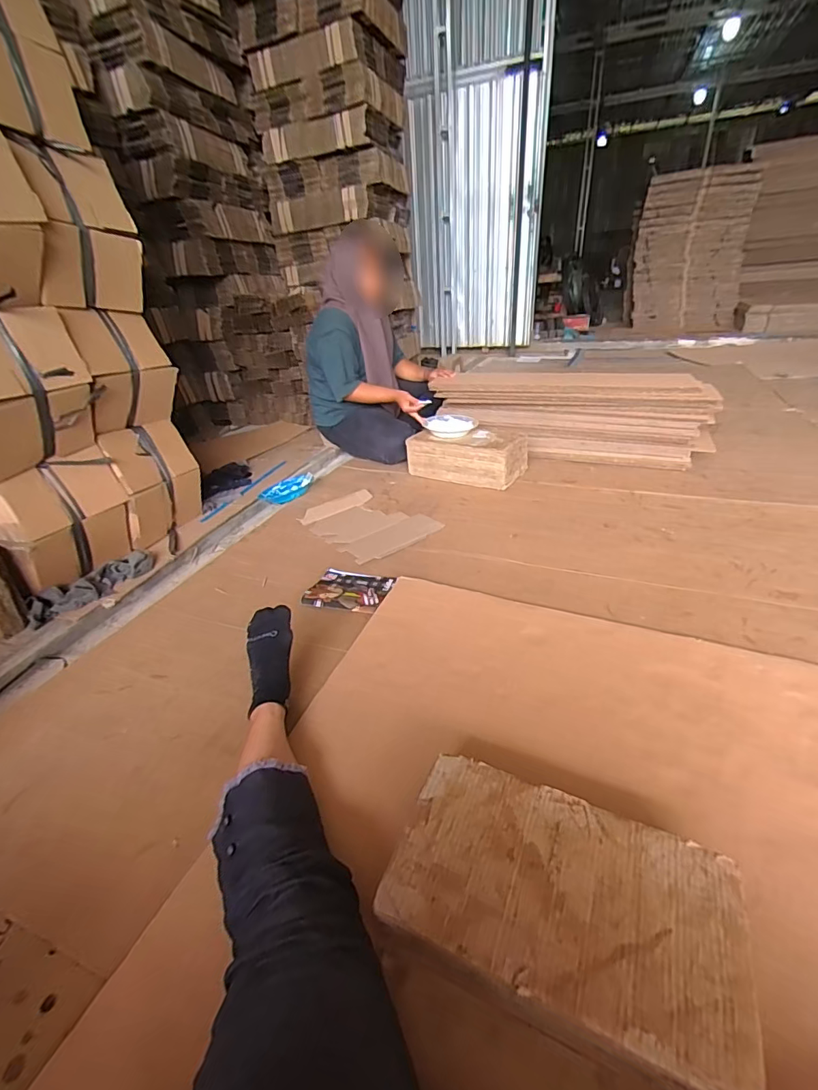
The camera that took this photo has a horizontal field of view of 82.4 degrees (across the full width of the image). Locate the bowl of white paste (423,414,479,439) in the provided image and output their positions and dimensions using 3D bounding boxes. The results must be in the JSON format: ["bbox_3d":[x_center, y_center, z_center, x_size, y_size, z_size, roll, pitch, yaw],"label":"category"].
[{"bbox_3d":[0.165,-0.458,1.787,0.159,0.045,0.182,-24,37,-29],"label":"bowl of white paste"}]

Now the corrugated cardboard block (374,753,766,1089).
[{"bbox_3d":[0.173,0.420,0.549,0.368,0.087,0.224,9,35,24],"label":"corrugated cardboard block"}]

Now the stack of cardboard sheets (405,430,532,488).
[{"bbox_3d":[0.224,-0.349,1.799,0.420,0.156,0.221,14,36,28],"label":"stack of cardboard sheets"}]

